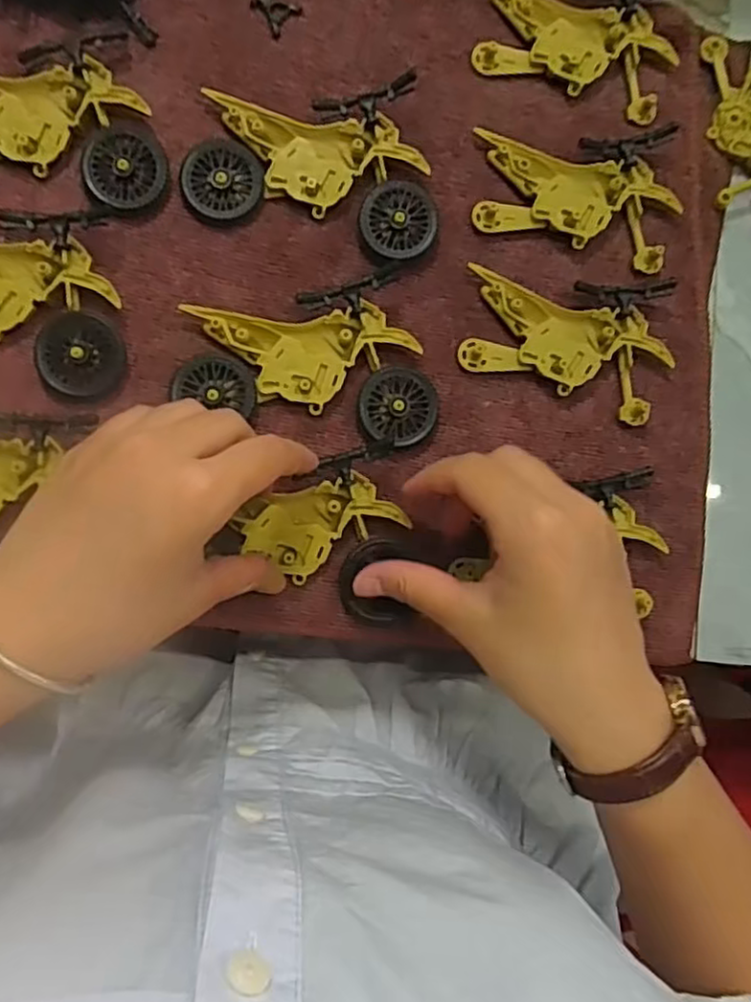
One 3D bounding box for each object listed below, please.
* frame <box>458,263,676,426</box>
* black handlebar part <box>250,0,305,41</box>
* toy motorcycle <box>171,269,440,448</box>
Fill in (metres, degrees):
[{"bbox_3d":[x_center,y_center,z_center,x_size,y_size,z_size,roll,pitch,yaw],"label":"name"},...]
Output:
[{"bbox_3d":[0.092,-0.074,0.331,0.098,0.011,0.067,1,85,-7],"label":"frame"},{"bbox_3d":[-0.048,-0.237,0.329,0.021,0.004,0.020,45,82,-2],"label":"black handlebar part"},{"bbox_3d":[-0.030,-0.067,0.316,0.115,0.012,0.072,2,85,-6],"label":"toy motorcycle"}]

